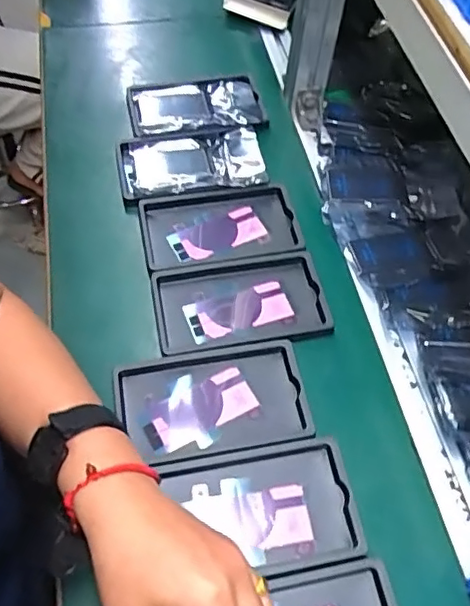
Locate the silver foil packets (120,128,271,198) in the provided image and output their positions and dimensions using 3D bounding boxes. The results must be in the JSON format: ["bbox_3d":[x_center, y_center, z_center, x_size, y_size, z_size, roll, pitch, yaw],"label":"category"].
[{"bbox_3d":[-0.047,-0.156,0.648,0.153,0.015,0.088,-7,57,-5],"label":"silver foil packets"}]

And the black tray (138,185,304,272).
[{"bbox_3d":[-0.016,-0.080,0.598,0.155,0.012,0.092,-10,58,-7],"label":"black tray"}]

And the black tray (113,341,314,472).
[{"bbox_3d":[-0.021,0.087,0.496,0.155,0.012,0.093,-9,58,-7],"label":"black tray"}]

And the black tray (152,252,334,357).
[{"bbox_3d":[0.004,-0.002,0.550,0.156,0.010,0.097,-7,57,-5],"label":"black tray"}]

